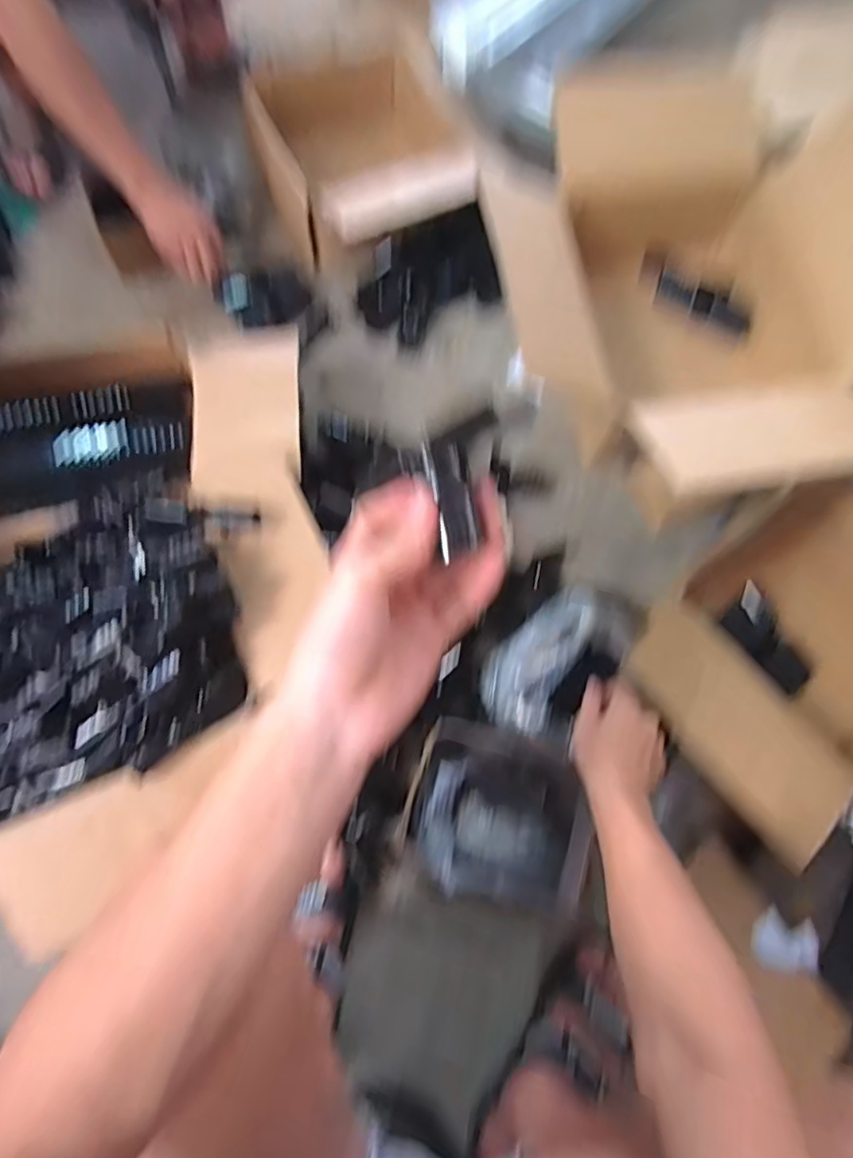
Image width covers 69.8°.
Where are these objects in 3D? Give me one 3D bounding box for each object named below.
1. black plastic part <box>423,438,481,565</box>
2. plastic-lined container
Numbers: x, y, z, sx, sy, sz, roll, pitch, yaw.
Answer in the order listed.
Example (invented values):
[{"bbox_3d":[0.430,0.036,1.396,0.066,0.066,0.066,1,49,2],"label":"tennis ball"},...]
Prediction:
[{"bbox_3d":[0.014,-0.044,0.326,0.021,0.004,0.061,-14,107,-6],"label":"black plastic part"},{"bbox_3d":[0.082,0.277,0.717,0.202,0.111,0.168,18,71,5],"label":"plastic-lined container"}]

